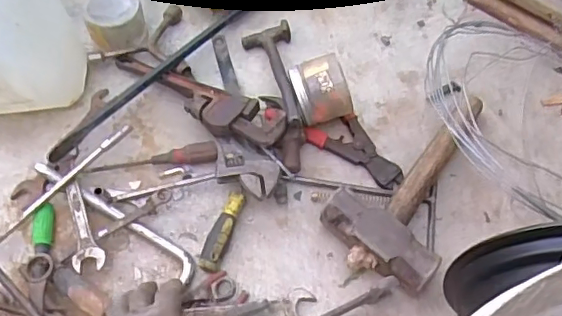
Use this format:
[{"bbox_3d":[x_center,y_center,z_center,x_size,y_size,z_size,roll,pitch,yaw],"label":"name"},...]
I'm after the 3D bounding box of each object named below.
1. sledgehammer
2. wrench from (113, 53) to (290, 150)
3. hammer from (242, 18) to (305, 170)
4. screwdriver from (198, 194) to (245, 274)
[{"bbox_3d":[0.164,0.048,0.693,0.139,0.064,0.222,37,62,17],"label":"sledgehammer"},{"bbox_3d":[-0.120,-0.086,0.767,0.286,0.032,0.066,28,59,28],"label":"wrench"},{"bbox_3d":[-0.006,-0.097,0.766,0.071,0.053,0.256,-3,58,-7],"label":"hammer"},{"bbox_3d":[-0.071,0.089,0.681,0.025,0.027,0.102,17,58,6],"label":"screwdriver"}]

